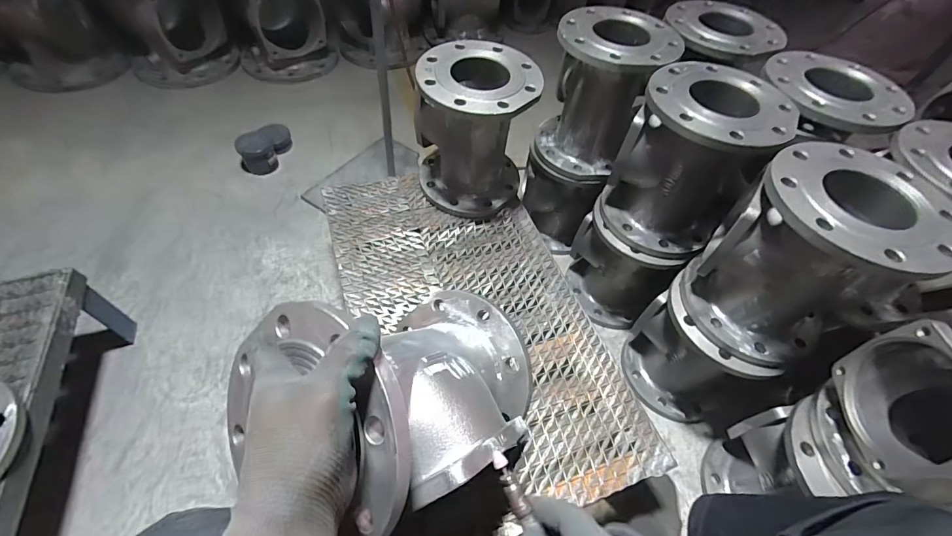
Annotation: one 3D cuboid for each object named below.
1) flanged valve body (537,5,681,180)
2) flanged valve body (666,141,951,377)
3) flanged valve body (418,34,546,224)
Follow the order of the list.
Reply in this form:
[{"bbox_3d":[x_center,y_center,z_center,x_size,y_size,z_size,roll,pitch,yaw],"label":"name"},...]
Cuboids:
[{"bbox_3d":[0.247,-0.342,0.812,0.206,0.245,0.208,30,57,16],"label":"flanged valve body"},{"bbox_3d":[0.453,-0.005,0.588,0.215,0.262,0.198,-30,62,-24],"label":"flanged valve body"},{"bbox_3d":[-0.005,-0.257,0.793,0.201,0.259,0.196,-7,55,-10],"label":"flanged valve body"}]

